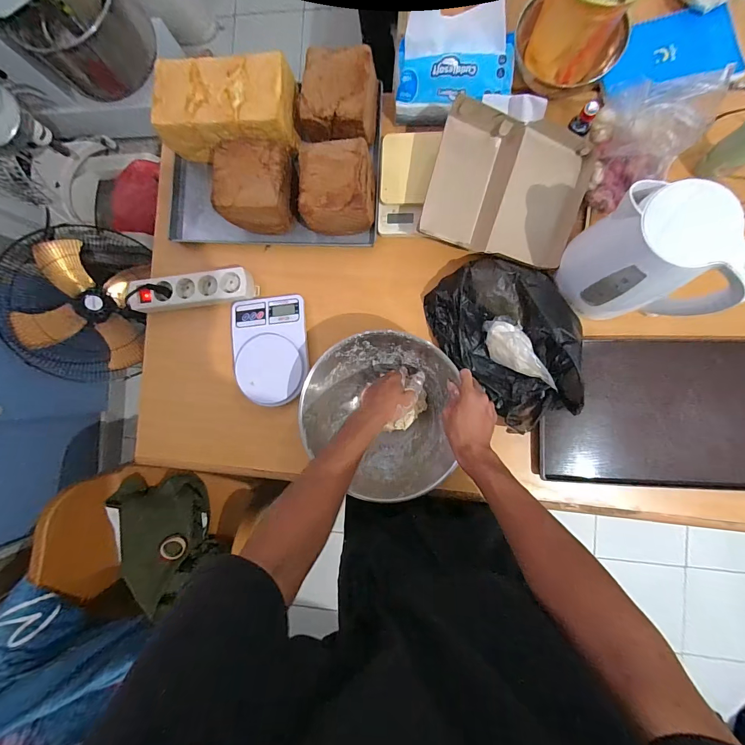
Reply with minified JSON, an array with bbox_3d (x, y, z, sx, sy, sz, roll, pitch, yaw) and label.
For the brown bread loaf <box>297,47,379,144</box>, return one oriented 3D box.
[{"bbox_3d":[-0.061,-0.446,0.593,0.127,0.079,0.127,5,90,6],"label":"brown bread loaf"}]

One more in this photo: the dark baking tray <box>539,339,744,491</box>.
[{"bbox_3d":[0.469,0.070,0.597,0.359,0.041,0.242,1,89,6],"label":"dark baking tray"}]

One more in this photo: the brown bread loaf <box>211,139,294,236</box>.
[{"bbox_3d":[-0.196,-0.307,0.602,0.113,0.078,0.129,2,89,6],"label":"brown bread loaf"}]

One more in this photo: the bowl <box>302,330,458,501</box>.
[{"bbox_3d":[0.009,0.071,0.601,0.227,0.101,0.260,3,89,6],"label":"bowl"}]

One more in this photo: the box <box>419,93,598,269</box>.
[{"bbox_3d":[0.219,-0.298,0.591,0.252,0.084,0.201,12,90,6],"label":"box"}]

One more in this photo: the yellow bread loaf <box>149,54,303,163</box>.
[{"bbox_3d":[-0.250,-0.452,0.623,0.233,0.084,0.133,0,89,6],"label":"yellow bread loaf"}]

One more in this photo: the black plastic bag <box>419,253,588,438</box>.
[{"bbox_3d":[0.228,-0.052,0.582,0.213,0.103,0.290,-22,87,5],"label":"black plastic bag"}]

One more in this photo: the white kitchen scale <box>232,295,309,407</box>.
[{"bbox_3d":[-0.187,-0.042,0.662,0.136,0.043,0.195,-6,89,6],"label":"white kitchen scale"}]

